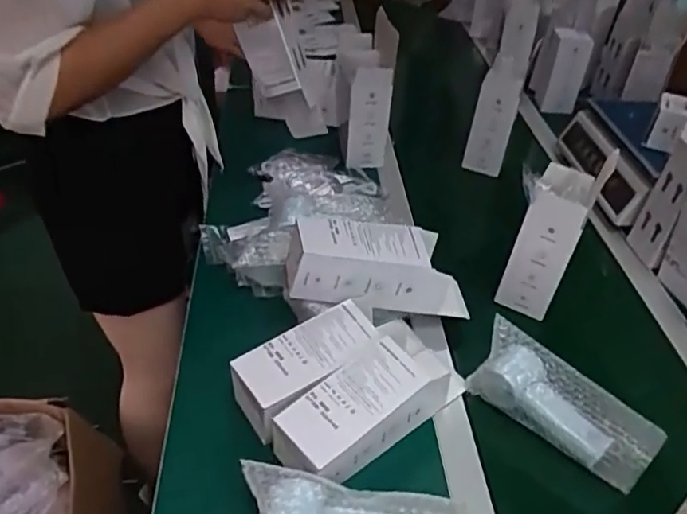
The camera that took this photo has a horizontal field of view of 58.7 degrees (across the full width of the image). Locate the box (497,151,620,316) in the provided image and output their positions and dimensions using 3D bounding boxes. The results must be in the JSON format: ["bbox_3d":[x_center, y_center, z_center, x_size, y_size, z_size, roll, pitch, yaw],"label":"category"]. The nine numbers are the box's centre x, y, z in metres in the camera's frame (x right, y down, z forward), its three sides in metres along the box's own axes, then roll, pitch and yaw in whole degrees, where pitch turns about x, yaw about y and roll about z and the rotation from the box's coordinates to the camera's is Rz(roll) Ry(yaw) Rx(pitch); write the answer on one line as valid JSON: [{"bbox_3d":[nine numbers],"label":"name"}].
[{"bbox_3d":[0.268,-0.020,0.806,0.073,0.187,0.082,19,41,19],"label":"box"}]

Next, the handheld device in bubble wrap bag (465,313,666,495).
[{"bbox_3d":[0.243,0.168,0.689,0.204,0.069,0.069,33,47,32],"label":"handheld device in bubble wrap bag"}]

